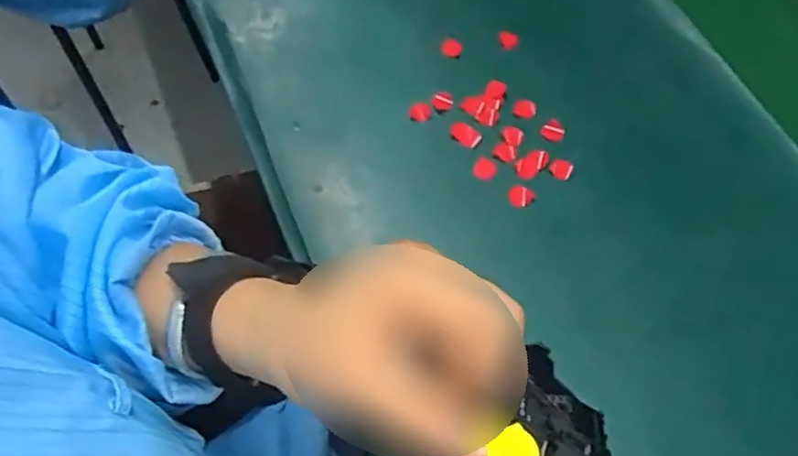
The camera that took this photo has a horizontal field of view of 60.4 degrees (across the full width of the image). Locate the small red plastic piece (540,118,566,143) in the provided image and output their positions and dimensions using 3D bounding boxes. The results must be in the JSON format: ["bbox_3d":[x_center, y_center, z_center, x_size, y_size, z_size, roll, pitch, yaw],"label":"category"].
[{"bbox_3d":[0.113,-0.072,0.500,0.017,0.004,0.017,0,61,-1],"label":"small red plastic piece"}]

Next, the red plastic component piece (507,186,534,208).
[{"bbox_3d":[0.085,-0.022,0.477,0.018,0.004,0.016,20,63,10],"label":"red plastic component piece"}]

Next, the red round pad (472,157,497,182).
[{"bbox_3d":[0.061,-0.042,0.491,0.017,0.004,0.018,0,61,-1],"label":"red round pad"}]

